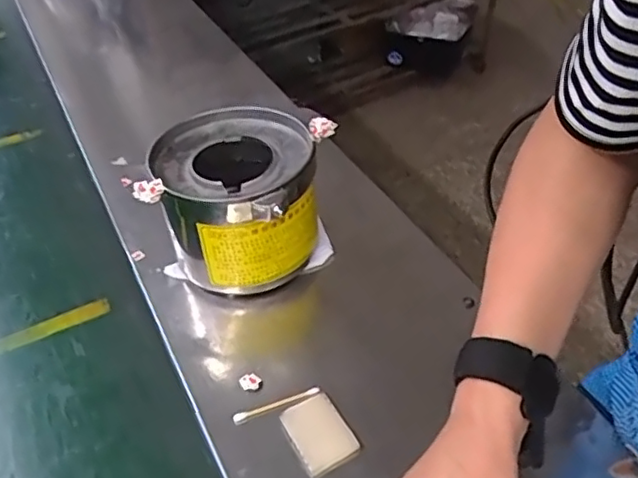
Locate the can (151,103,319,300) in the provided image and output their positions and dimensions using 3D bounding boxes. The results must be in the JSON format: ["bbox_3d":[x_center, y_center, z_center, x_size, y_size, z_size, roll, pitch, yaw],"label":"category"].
[{"bbox_3d":[-0.072,-0.026,0.579,0.141,0.133,0.140,-1,43,2],"label":"can"}]

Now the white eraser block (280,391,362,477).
[{"bbox_3d":[0.000,0.142,0.461,0.041,0.008,0.056,-22,46,-22],"label":"white eraser block"}]

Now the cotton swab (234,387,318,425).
[{"bbox_3d":[-0.033,0.127,0.480,0.068,0.004,0.008,-16,44,-16],"label":"cotton swab"}]

